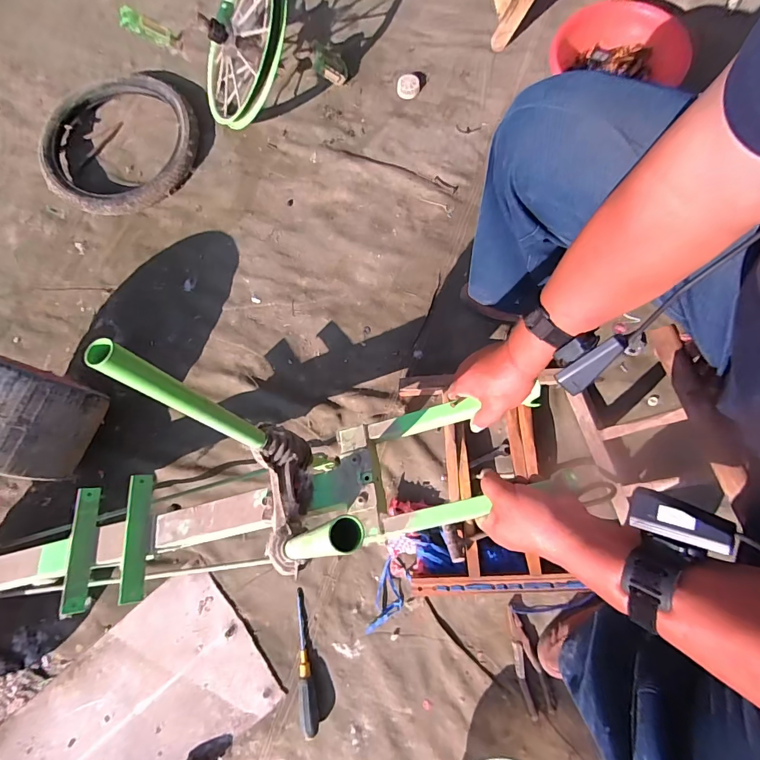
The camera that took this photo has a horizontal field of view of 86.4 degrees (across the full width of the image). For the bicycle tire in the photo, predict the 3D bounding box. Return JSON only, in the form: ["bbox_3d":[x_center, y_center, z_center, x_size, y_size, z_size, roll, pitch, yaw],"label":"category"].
[{"bbox_3d":[-0.602,-0.544,0.939,0.362,0.057,0.334,-1,78,6],"label":"bicycle tire"}]

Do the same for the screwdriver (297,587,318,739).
[{"bbox_3d":[-0.136,0.502,0.720,0.031,0.028,0.227,-9,77,-2],"label":"screwdriver"}]

